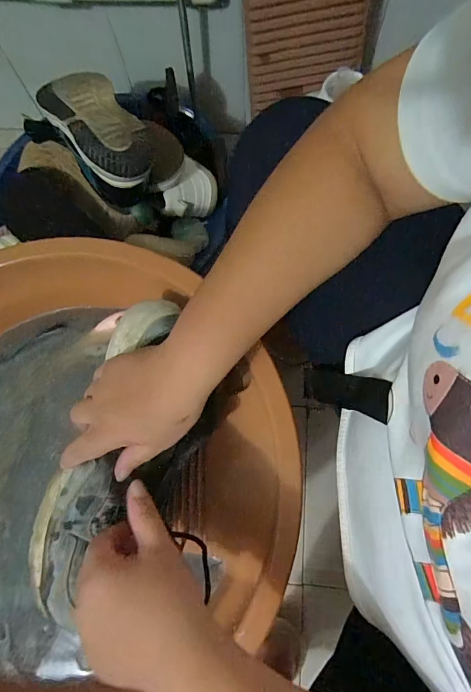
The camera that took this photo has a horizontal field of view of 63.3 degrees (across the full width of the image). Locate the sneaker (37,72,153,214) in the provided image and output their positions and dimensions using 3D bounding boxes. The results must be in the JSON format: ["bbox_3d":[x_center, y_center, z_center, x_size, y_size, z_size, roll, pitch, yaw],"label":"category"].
[{"bbox_3d":[-0.196,-0.309,0.554,0.107,0.076,0.273,-31,75,-8],"label":"sneaker"}]

